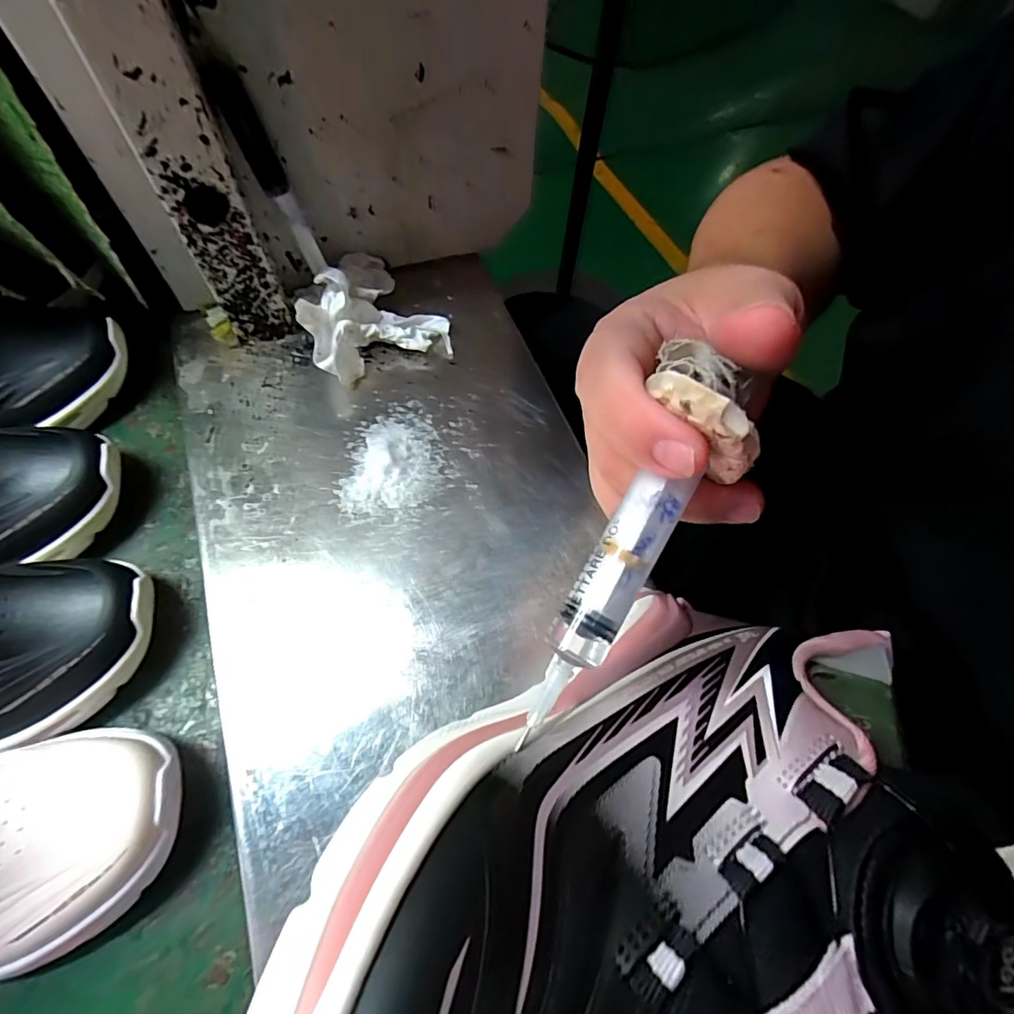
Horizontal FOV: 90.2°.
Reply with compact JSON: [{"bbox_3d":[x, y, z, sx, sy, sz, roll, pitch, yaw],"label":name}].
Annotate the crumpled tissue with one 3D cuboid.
[{"bbox_3d":[-0.098,-0.141,0.349,0.091,0.045,0.096,-24,68,-14],"label":"crumpled tissue"}]

